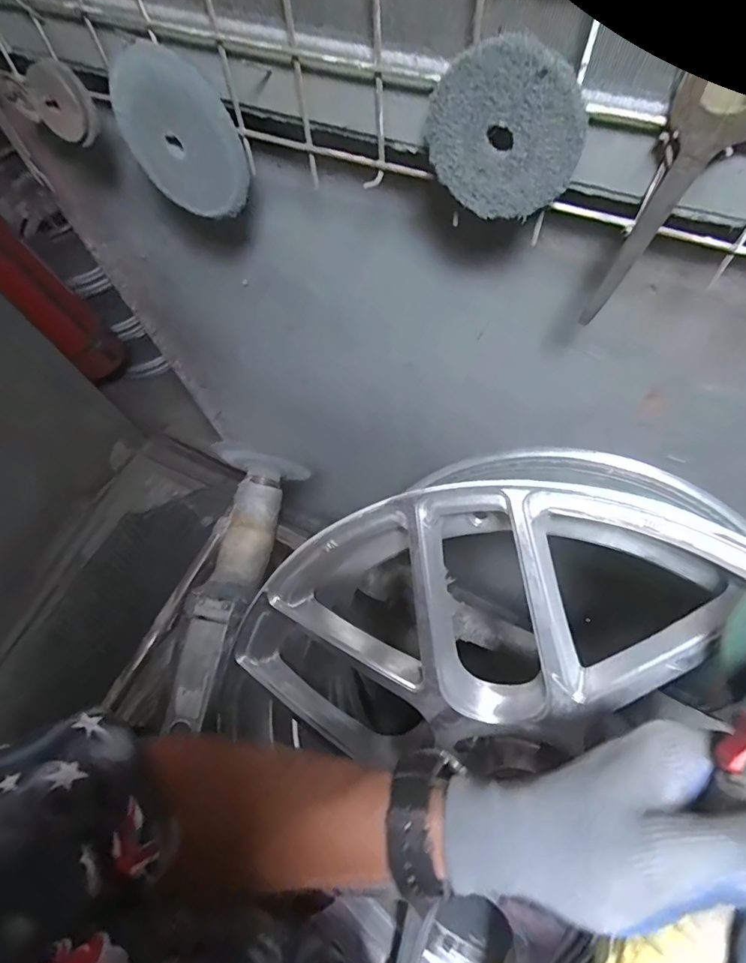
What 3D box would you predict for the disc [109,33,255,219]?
[{"bbox_3d":[-0.142,-0.251,0.362,0.098,0.108,0.010,4,51,29],"label":"disc"}]

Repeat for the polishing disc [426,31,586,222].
[{"bbox_3d":[0.069,-0.186,0.264,0.081,0.081,0.008,20,68,12],"label":"polishing disc"}]

